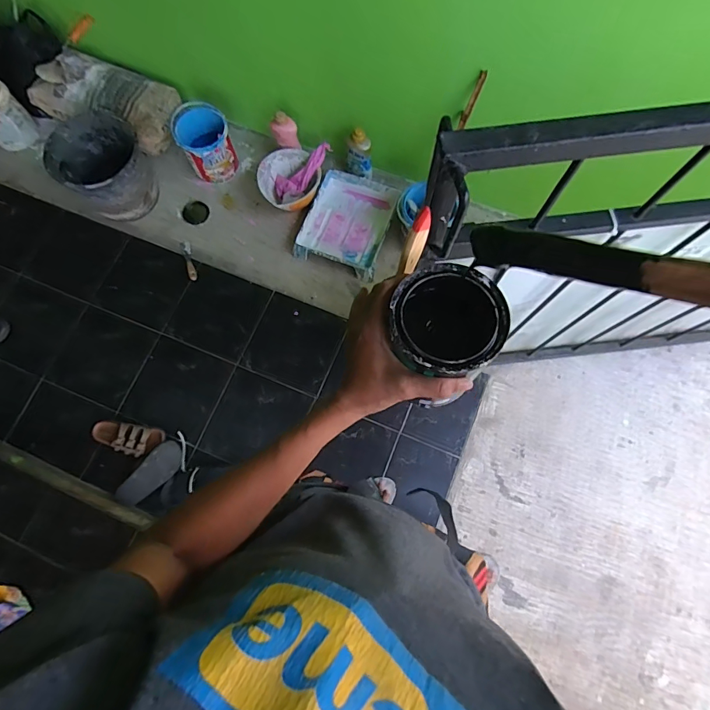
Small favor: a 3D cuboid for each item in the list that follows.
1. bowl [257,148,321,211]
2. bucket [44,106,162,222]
[{"bbox_3d":[-0.240,-0.634,1.527,0.222,0.079,0.240,-1,72,4],"label":"bowl"},{"bbox_3d":[-0.862,-0.652,1.477,0.281,0.253,0.287,-1,72,4],"label":"bucket"}]

